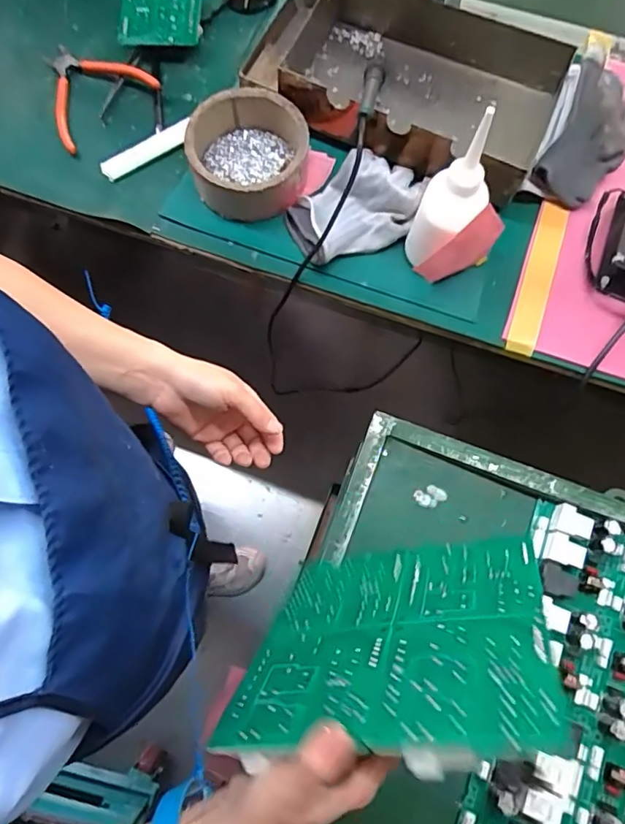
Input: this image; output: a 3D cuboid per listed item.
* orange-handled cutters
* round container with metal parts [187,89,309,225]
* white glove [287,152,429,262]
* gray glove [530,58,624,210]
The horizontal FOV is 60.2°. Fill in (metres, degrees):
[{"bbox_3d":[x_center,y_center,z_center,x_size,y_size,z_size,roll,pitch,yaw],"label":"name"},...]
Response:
[{"bbox_3d":[-0.258,-0.370,0.610,0.124,0.021,0.130,-38,77,-11],"label":"orange-handled cutters"},{"bbox_3d":[-0.065,-0.266,0.564,0.122,0.057,0.118,1,73,0],"label":"round container with metal parts"},{"bbox_3d":[0.043,-0.214,0.555,0.136,0.050,0.095,-23,75,-7],"label":"white glove"},{"bbox_3d":[0.294,-0.295,0.560,0.082,0.079,0.150,28,75,8],"label":"gray glove"}]

